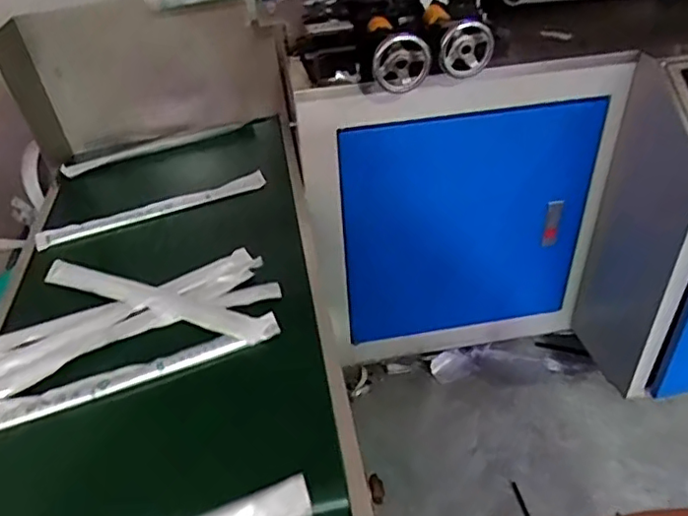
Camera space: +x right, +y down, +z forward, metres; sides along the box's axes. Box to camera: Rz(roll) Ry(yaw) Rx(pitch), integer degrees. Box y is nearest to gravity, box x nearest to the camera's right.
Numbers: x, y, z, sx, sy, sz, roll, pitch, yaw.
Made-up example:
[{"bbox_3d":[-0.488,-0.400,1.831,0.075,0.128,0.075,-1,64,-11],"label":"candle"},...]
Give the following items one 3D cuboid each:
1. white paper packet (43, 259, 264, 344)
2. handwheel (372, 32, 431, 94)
[{"bbox_3d":[-0.206,0.039,0.620,0.283,0.015,0.030,15,42,22],"label":"white paper packet"},{"bbox_3d":[0.065,-0.222,0.679,0.066,0.066,0.028,-3,39,1],"label":"handwheel"}]

